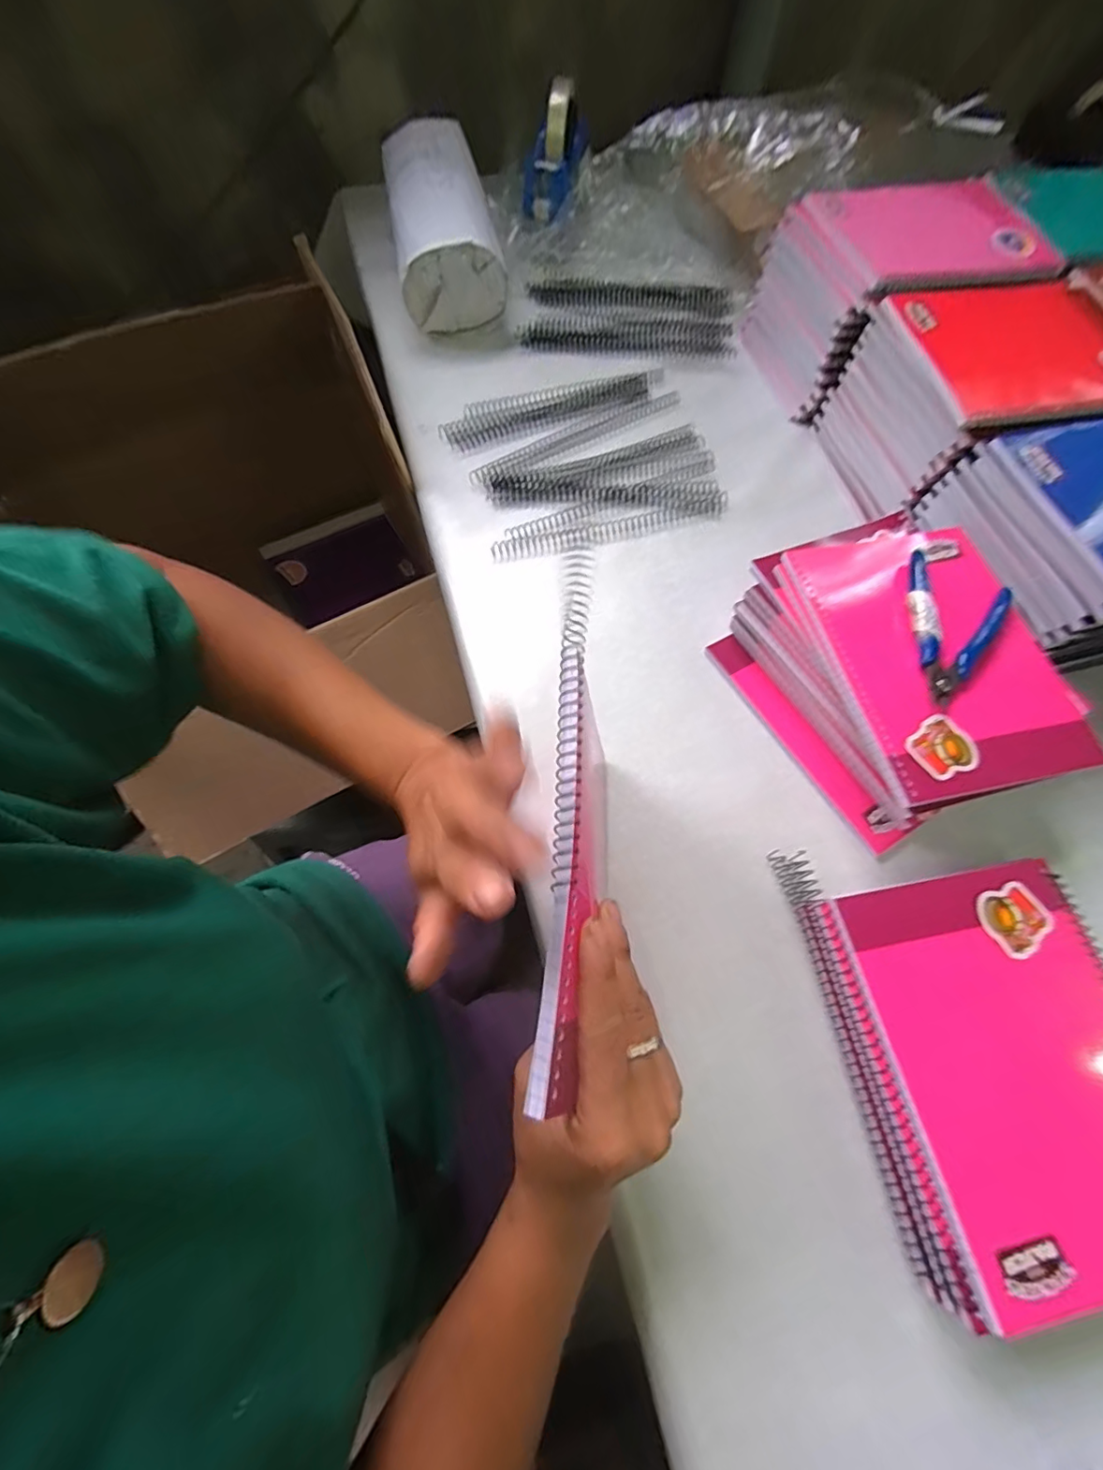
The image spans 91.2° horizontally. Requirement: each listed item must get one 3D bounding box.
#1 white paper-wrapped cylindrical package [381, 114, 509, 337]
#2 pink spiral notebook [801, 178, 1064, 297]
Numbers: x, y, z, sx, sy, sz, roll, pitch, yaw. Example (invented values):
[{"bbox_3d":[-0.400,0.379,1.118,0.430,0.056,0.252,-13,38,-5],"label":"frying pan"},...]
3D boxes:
[{"bbox_3d":[-0.121,-0.565,0.601,0.103,0.090,0.244,-9,67,-5],"label":"white paper-wrapped cylindrical package"},{"bbox_3d":[0.351,-0.468,0.499,0.208,0.019,0.165,-18,68,-8],"label":"pink spiral notebook"}]

